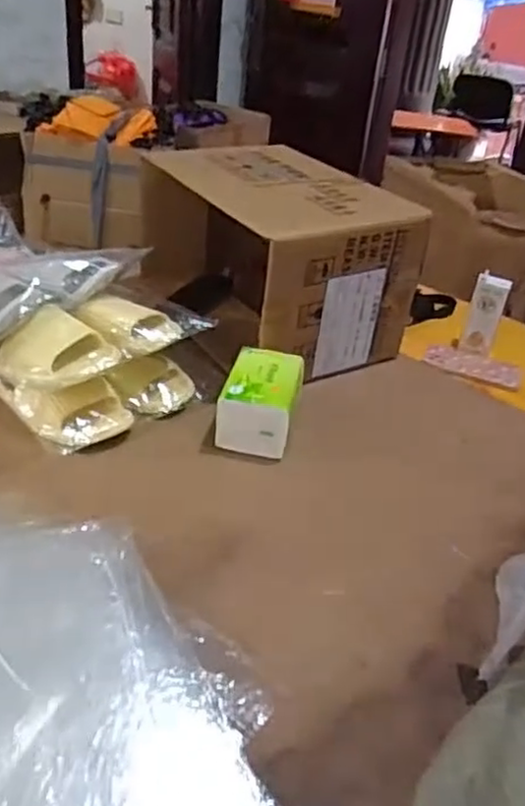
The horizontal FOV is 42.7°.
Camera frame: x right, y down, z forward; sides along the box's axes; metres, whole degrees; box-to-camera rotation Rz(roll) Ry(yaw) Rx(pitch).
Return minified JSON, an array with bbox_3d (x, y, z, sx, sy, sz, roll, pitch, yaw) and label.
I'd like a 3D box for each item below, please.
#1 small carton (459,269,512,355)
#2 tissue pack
[{"bbox_3d":[0.370,-0.145,1.121,0.054,0.131,0.034,16,33,14],"label":"small carton"},{"bbox_3d":[-0.002,-0.007,0.868,0.092,0.081,0.122,11,33,6],"label":"tissue pack"}]

